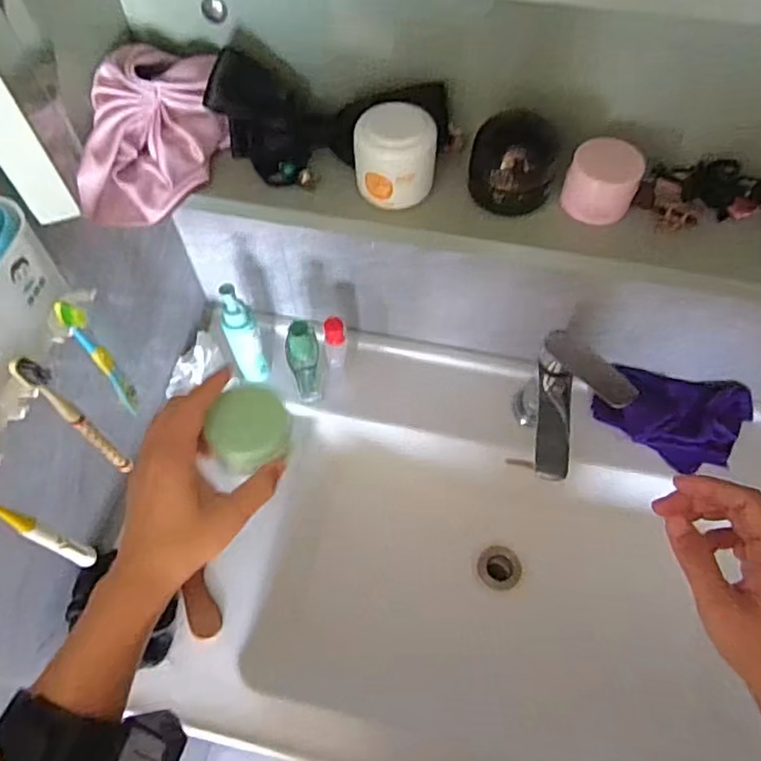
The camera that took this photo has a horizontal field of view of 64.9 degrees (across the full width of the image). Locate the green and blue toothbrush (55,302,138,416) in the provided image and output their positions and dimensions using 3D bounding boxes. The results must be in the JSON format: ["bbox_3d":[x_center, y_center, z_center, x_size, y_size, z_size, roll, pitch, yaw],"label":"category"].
[{"bbox_3d":[-0.207,-0.015,0.449,0.016,0.133,0.011,-34,65,-17],"label":"green and blue toothbrush"}]

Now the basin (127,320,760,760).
[{"bbox_3d":[0.172,0.230,0.748,0.714,0.269,0.473,8,61,5],"label":"basin"}]

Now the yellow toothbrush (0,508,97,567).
[{"bbox_3d":[-0.235,0.096,0.399,0.022,0.159,0.015,21,63,12],"label":"yellow toothbrush"}]

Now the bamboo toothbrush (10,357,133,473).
[{"bbox_3d":[-0.220,0.030,0.439,0.014,0.164,0.014,28,64,16],"label":"bamboo toothbrush"}]

